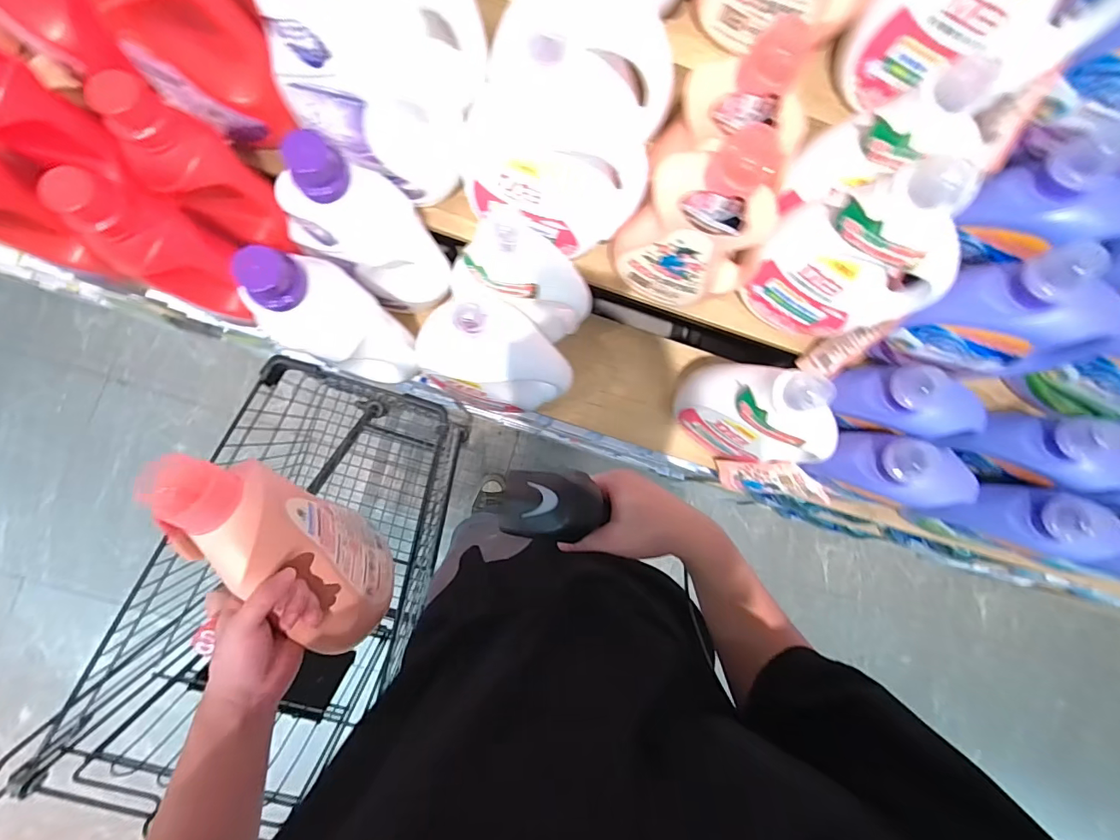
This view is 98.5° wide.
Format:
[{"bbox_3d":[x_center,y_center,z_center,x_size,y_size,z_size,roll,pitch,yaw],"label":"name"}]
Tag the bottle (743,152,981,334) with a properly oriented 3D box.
[{"bbox_3d":[0.352,-0.190,0.582,0.172,0.256,0.092,9,84,-6],"label":"bottle"}]

